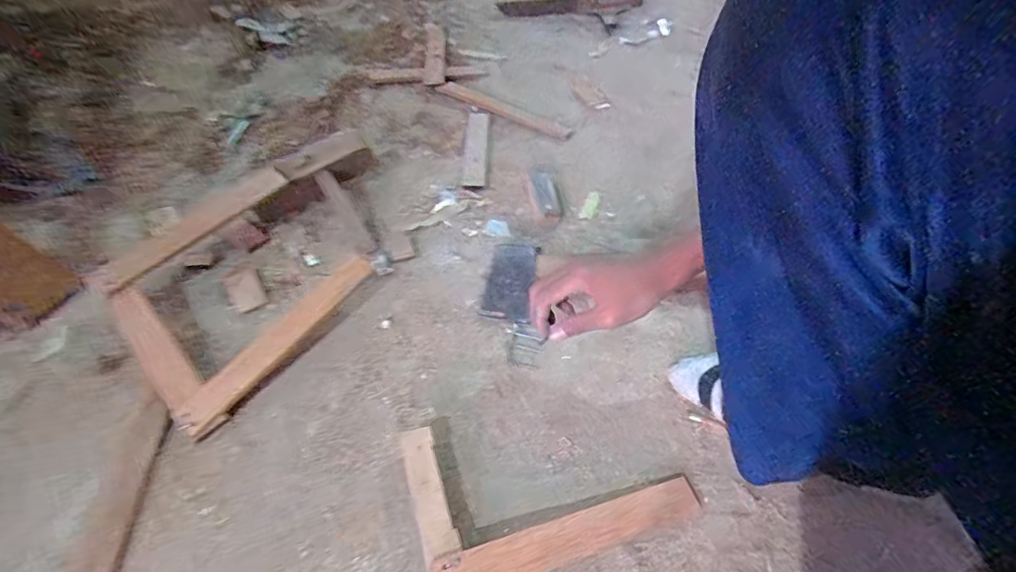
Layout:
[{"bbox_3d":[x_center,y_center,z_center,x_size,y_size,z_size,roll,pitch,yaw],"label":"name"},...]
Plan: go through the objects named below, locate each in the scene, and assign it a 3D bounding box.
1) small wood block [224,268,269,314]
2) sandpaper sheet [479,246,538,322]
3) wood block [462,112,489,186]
[{"bbox_3d":[-0.341,0.004,0.612,0.040,0.011,0.077,-26,56,-23],"label":"small wood block"},{"bbox_3d":[0.001,-0.008,0.624,0.063,0.026,0.118,10,50,4],"label":"sandpaper sheet"},{"bbox_3d":[-0.055,-0.246,0.822,0.036,0.010,0.215,2,50,-2],"label":"wood block"}]

